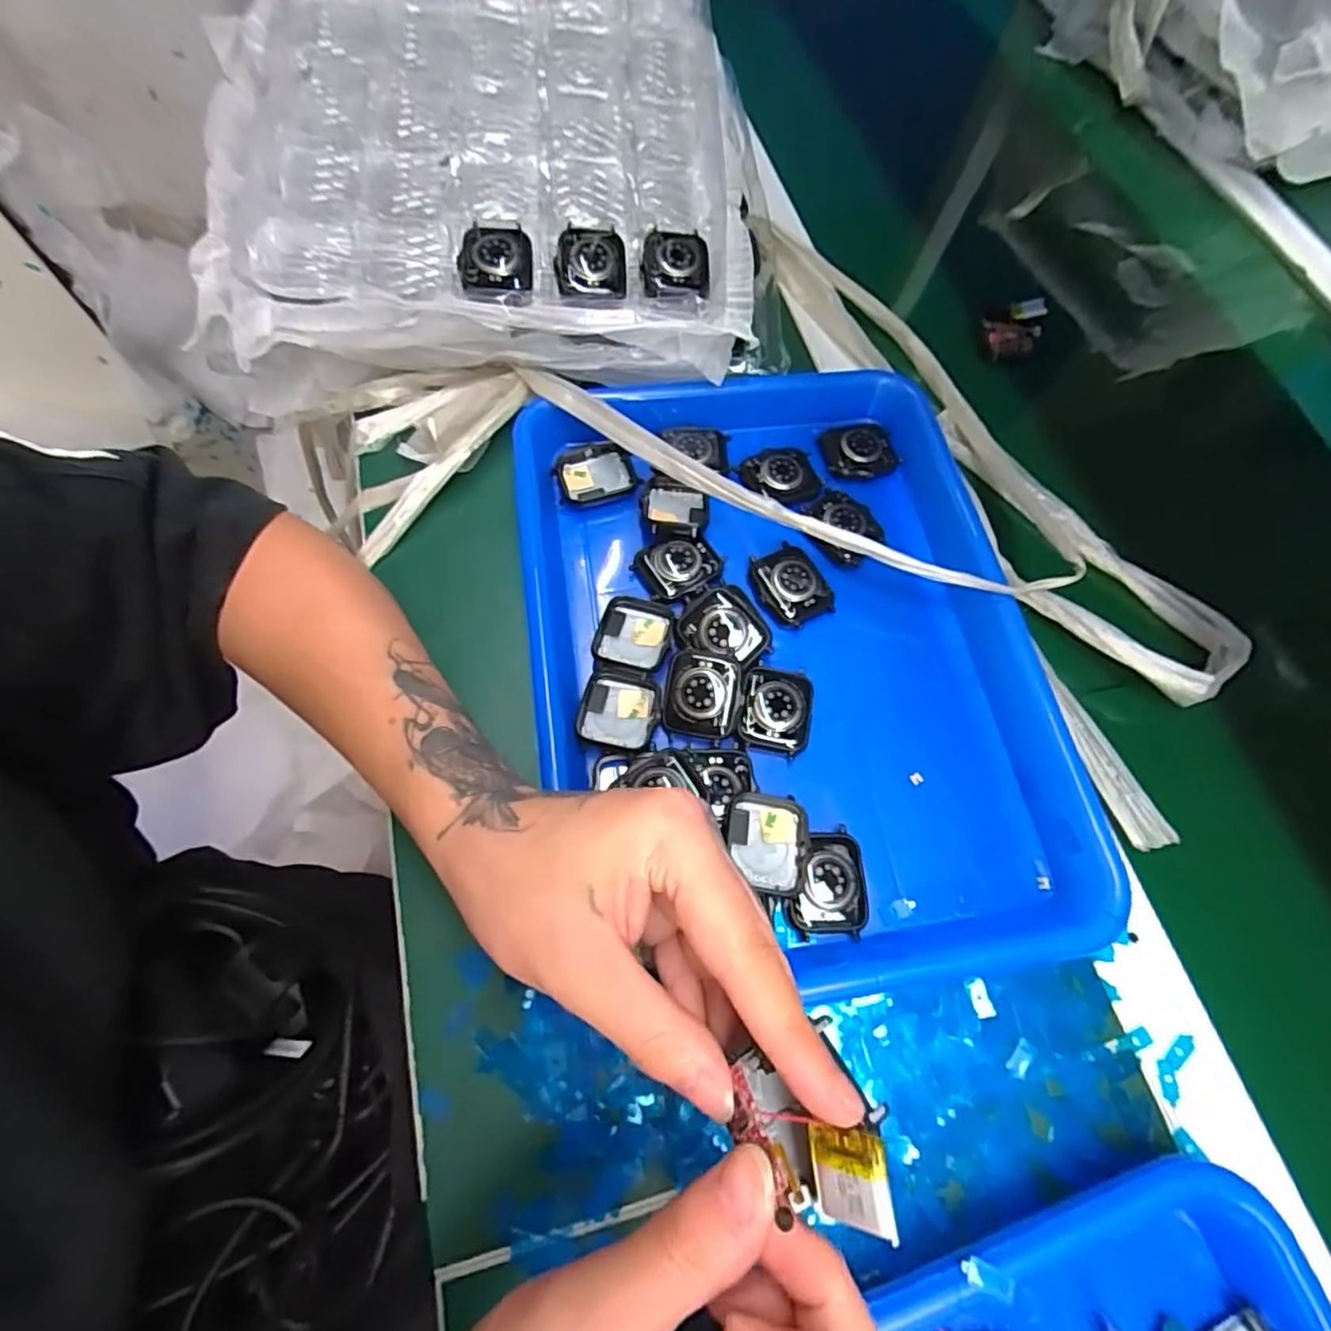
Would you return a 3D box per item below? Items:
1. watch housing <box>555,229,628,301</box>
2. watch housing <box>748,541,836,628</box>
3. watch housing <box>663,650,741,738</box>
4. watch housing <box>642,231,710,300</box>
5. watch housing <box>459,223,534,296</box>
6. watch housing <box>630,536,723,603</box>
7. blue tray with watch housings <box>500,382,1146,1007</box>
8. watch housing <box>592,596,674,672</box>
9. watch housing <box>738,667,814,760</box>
[{"bbox_3d":[-0.042,-0.228,0.359,0.039,0.008,0.053,-2,66,-4],"label":"watch housing"},{"bbox_3d":[0.068,-0.044,0.351,0.036,0.014,0.046,-25,70,-13],"label":"watch housing"},{"bbox_3d":[0.018,0.014,0.315,0.036,0.010,0.041,7,88,3],"label":"watch housing"},{"bbox_3d":[0.006,-0.232,0.365,0.038,0.010,0.049,3,66,-2],"label":"watch housing"},{"bbox_3d":[-0.093,-0.222,0.347,0.039,0.011,0.051,-7,67,-6],"label":"watch housing"},{"bbox_3d":[0.008,-0.054,0.350,0.043,0.013,0.034,-21,69,-12],"label":"watch housing"},{"bbox_3d":[0.061,-0.015,0.329,0.259,0.040,0.325,-6,67,-6],"label":"blue tray with watch housings"},{"bbox_3d":[-0.017,-0.016,0.333,0.038,0.012,0.043,10,66,1],"label":"watch housing"},{"bbox_3d":[0.056,0.022,0.322,0.035,0.012,0.042,12,66,2],"label":"watch housing"}]

